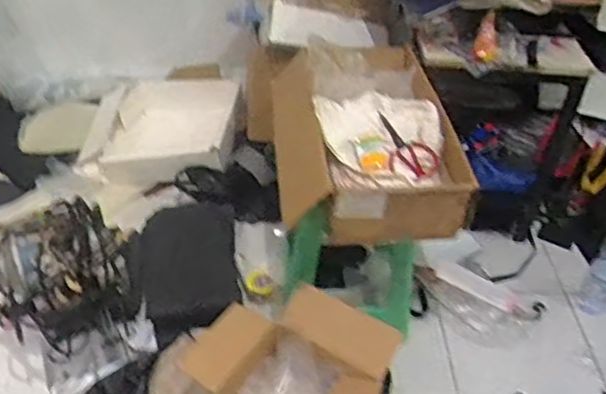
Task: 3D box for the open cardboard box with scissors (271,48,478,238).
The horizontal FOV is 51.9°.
[{"bbox_3d":[0.139,-0.164,1.530,0.394,0.164,0.590,-1,43,-6],"label":"open cardboard box with scissors"}]

